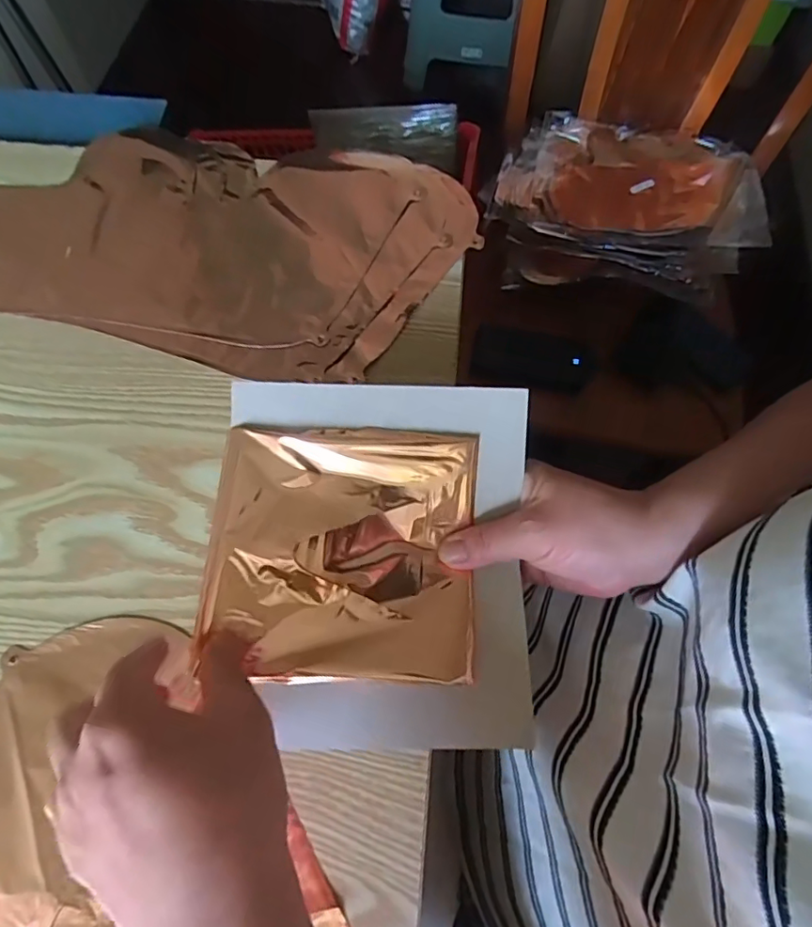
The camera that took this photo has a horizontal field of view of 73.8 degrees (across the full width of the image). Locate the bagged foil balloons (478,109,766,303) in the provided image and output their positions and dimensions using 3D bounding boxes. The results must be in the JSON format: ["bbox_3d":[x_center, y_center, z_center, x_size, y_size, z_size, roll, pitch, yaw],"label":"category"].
[{"bbox_3d":[0.297,-0.363,0.750,0.345,0.073,0.260,14,69,5],"label":"bagged foil balloons"}]

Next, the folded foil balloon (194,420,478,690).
[{"bbox_3d":[-0.033,0.046,0.290,0.138,0.013,0.128,3,82,-6],"label":"folded foil balloon"}]

